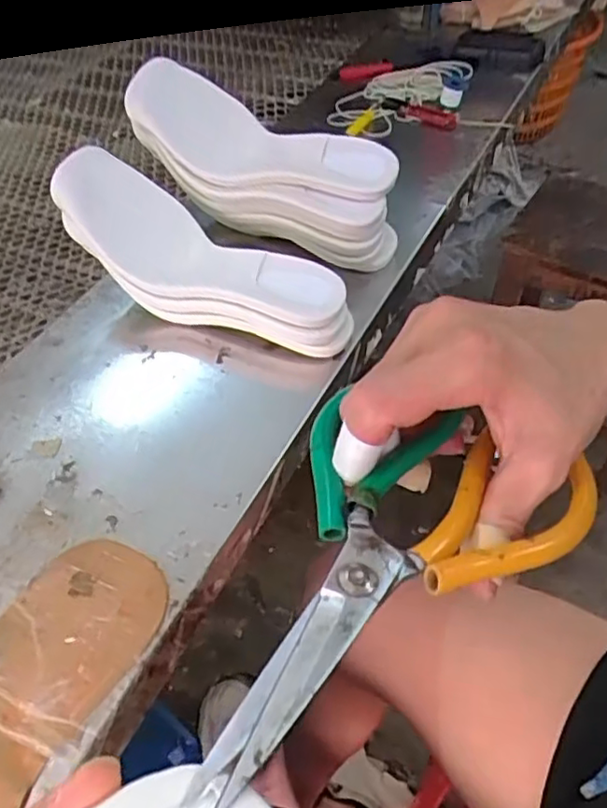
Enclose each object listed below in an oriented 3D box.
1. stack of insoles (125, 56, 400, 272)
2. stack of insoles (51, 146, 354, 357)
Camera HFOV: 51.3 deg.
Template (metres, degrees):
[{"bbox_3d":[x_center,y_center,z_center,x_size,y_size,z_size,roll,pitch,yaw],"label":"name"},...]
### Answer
[{"bbox_3d":[-0.035,-0.193,0.514,0.229,0.100,0.073,26,55,24],"label":"stack of insoles"},{"bbox_3d":[-0.074,-0.106,0.470,0.241,0.075,0.072,28,55,7],"label":"stack of insoles"}]

